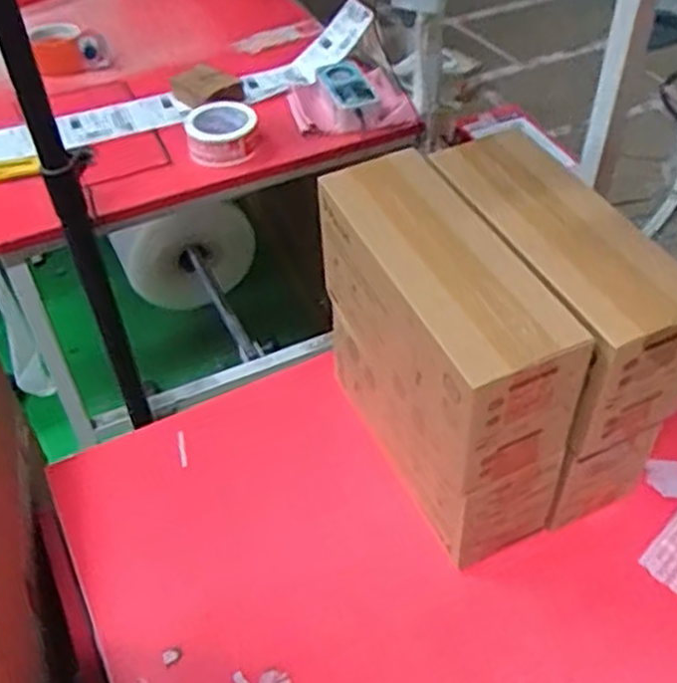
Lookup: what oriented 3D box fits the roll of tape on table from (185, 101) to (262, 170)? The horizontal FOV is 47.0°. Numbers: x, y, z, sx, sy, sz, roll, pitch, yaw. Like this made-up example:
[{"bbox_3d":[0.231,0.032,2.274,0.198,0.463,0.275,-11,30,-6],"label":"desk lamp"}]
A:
[{"bbox_3d":[-0.174,-0.314,1.176,0.107,0.051,0.117,-1,46,1],"label":"roll of tape on table"}]

